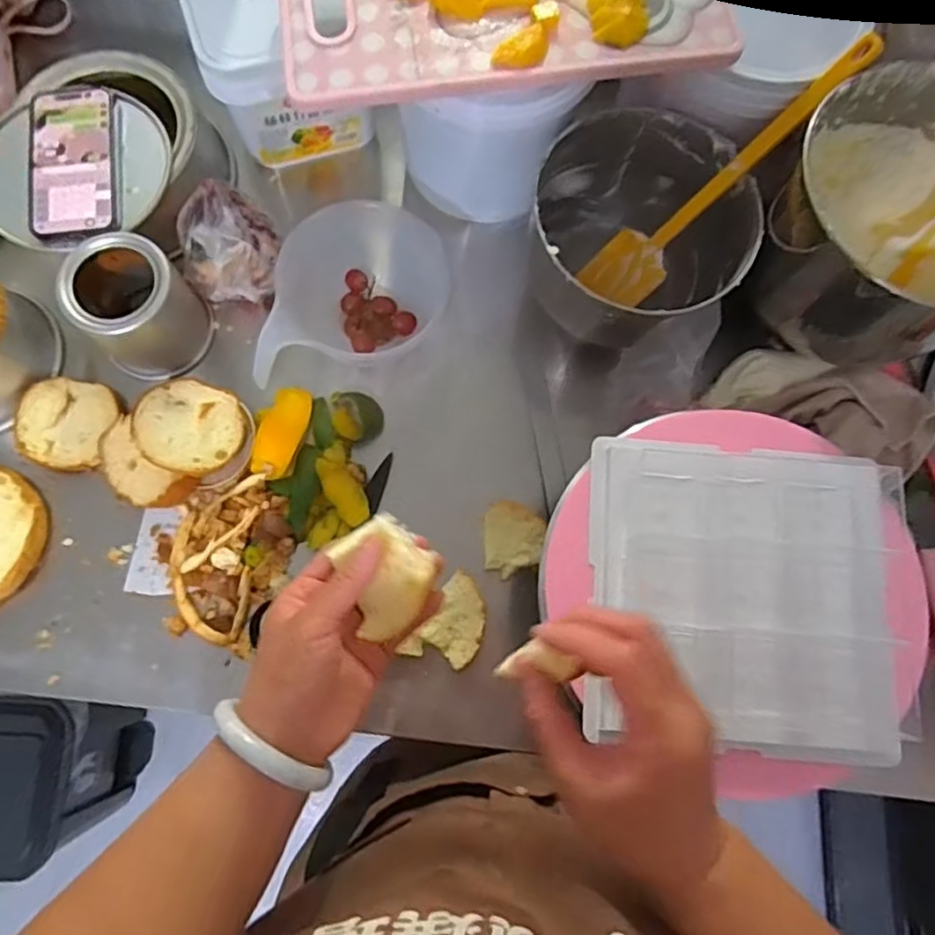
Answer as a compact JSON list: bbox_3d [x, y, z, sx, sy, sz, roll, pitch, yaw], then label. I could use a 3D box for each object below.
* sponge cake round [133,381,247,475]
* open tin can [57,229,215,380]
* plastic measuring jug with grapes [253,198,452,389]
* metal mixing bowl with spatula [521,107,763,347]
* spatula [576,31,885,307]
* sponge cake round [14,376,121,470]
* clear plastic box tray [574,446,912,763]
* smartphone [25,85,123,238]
[{"bbox_3d":[-0.259,-0.040,0.611,0.093,0.013,0.091,9,61,-17],"label":"sponge cake round"},{"bbox_3d":[-0.315,-0.152,0.629,0.102,0.101,0.109,-42,81,-10],"label":"open tin can"},{"bbox_3d":[-0.104,-0.157,0.641,0.148,0.098,0.193,17,77,3],"label":"plastic measuring jug with grapes"},{"bbox_3d":[0.165,-0.223,0.648,0.186,0.143,0.198,0,77,-1],"label":"metal mixing bowl with spatula"},{"bbox_3d":[0.233,-0.260,0.602,0.293,0.028,0.067,-40,78,32],"label":"spatula"},{"bbox_3d":[-0.389,-0.043,0.635,0.084,0.020,0.087,0,77,-1],"label":"sponge cake round"},{"bbox_3d":[0.219,0.092,0.488,0.247,0.037,0.221,6,77,0],"label":"clear plastic box tray"},{"bbox_3d":[-0.375,-0.291,0.621,0.078,0.009,0.157,-9,77,-3],"label":"smartphone"}]

